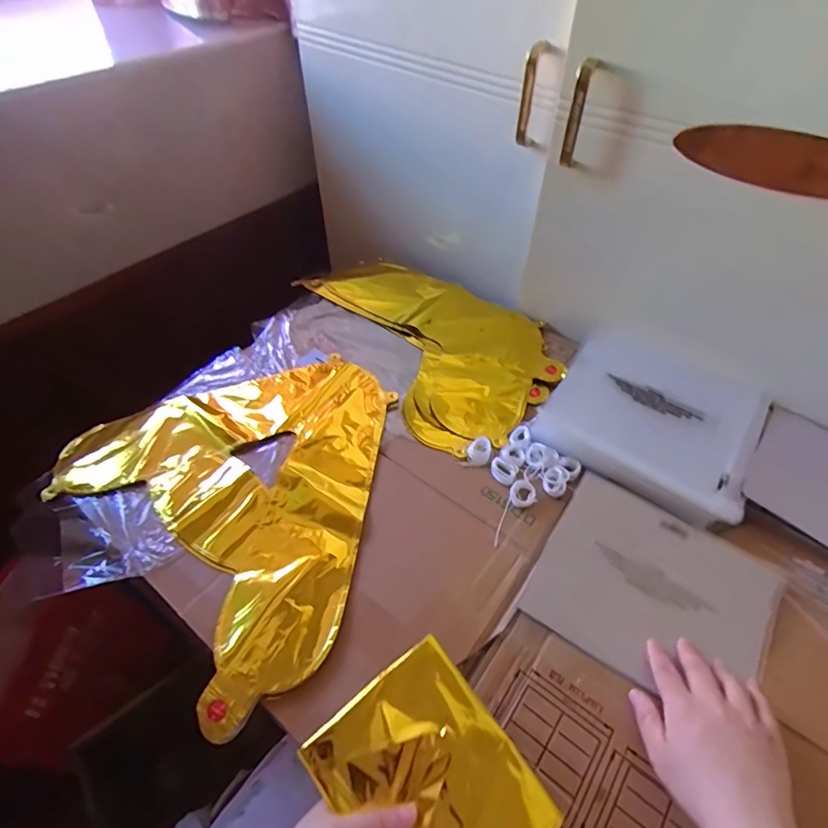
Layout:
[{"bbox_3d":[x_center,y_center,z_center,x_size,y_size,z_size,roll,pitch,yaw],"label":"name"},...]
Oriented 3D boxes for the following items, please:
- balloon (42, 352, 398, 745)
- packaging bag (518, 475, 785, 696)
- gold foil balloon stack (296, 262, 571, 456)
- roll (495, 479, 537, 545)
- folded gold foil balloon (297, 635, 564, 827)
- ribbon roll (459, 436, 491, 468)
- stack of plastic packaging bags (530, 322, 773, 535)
[{"bbox_3d":[-0.159,0.062,0.537,0.328,0.013,0.370,-38,60,-26],"label":"balloon"},{"bbox_3d":[0.223,0.167,0.466,0.198,0.011,0.160,29,68,19],"label":"packaging bag"},{"bbox_3d":[0.027,-0.121,0.703,0.236,0.021,0.403,-27,55,-20],"label":"gold foil balloon stack"},{"bbox_3d":[0.106,0.103,0.517,0.027,0.004,0.083,21,54,17],"label":"roll"},{"bbox_3d":[0.010,0.244,0.331,0.116,0.015,0.136,-34,61,-20],"label":"folded gold foil balloon"},{"bbox_3d":[0.073,0.045,0.559,0.027,0.010,0.042,24,55,19],"label":"ribbon roll"},{"bbox_3d":[0.278,-0.002,0.574,0.217,0.028,0.213,28,56,22],"label":"stack of plastic packaging bags"}]

